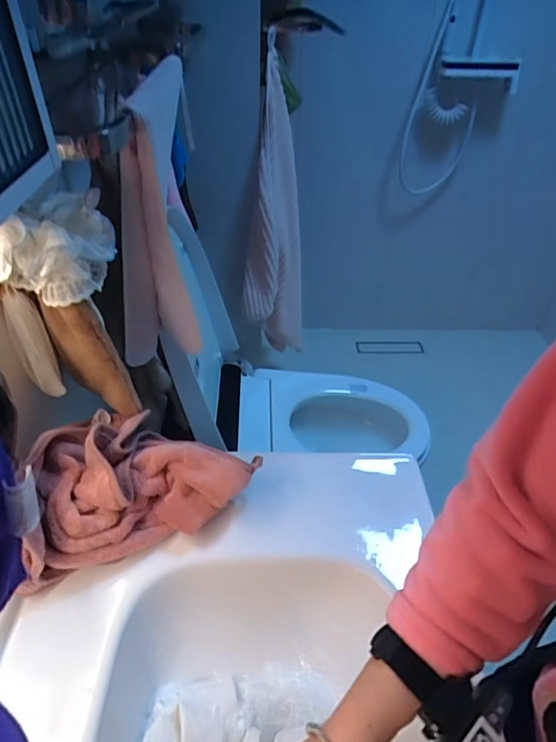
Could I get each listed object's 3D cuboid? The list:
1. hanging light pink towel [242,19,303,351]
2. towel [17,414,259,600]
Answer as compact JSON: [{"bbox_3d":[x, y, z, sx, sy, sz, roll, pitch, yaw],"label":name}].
[{"bbox_3d":[0.005,-0.393,1.337,0.140,0.835,0.293,8,42,7],"label":"hanging light pink towel"},{"bbox_3d":[-0.169,0.107,0.533,0.262,0.093,0.166,-17,45,-20],"label":"towel"}]

